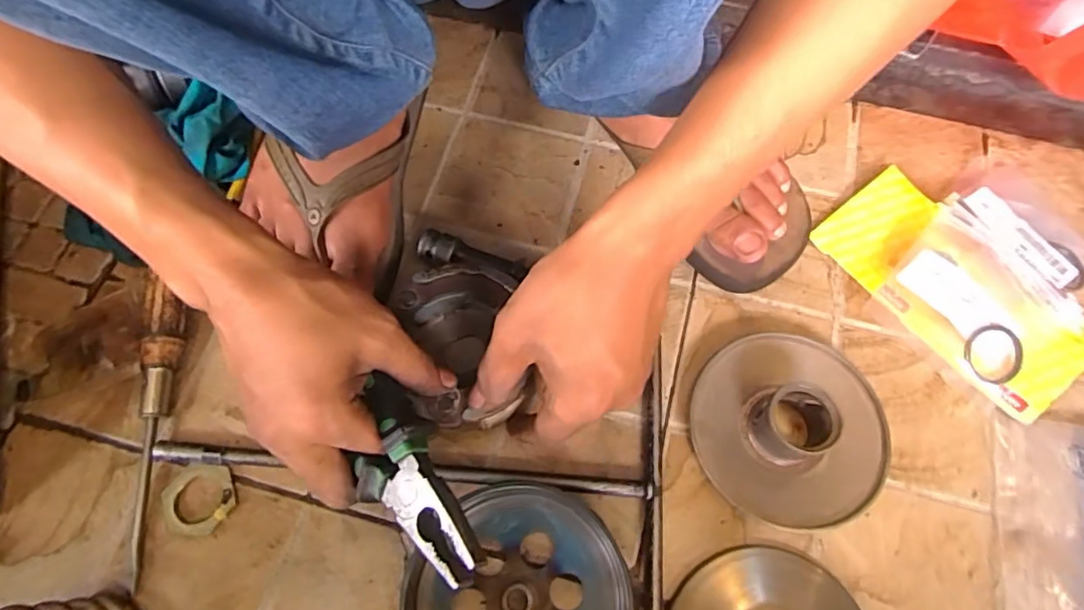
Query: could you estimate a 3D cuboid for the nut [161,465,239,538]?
[{"bbox_3d":[-0.205,0.115,0.342,0.040,0.004,0.041,0,67,0],"label":"nut"}]

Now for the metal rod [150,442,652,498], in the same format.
[{"bbox_3d":[-0.085,0.099,0.344,0.297,0.014,0.010,4,67,1],"label":"metal rod"}]

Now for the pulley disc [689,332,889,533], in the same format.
[{"bbox_3d":[0.151,0.070,0.347,0.113,0.036,0.115,0,67,0],"label":"pulley disc"}]

